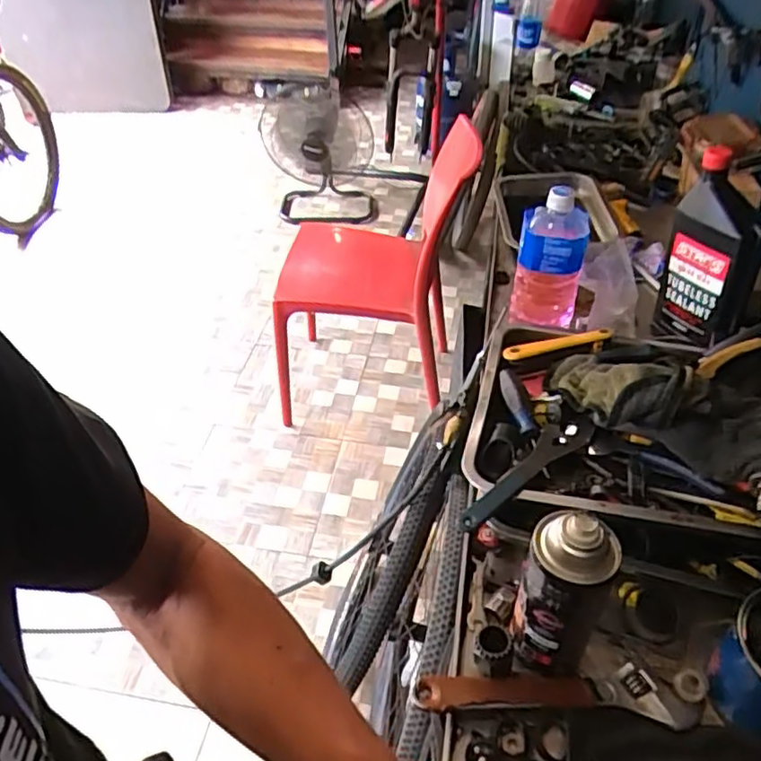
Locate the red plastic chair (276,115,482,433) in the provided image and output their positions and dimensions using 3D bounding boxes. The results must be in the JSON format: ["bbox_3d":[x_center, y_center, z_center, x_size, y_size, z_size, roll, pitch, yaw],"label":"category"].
[{"bbox_3d":[-0.011,-0.298,1.905,0.537,0.752,0.551,5,43,6],"label":"red plastic chair"}]

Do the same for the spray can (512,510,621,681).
[{"bbox_3d":[0.143,0.170,0.518,0.066,0.179,0.063,7,44,10],"label":"spray can"}]

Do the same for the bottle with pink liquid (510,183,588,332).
[{"bbox_3d":[0.216,-0.153,0.835,0.080,0.182,0.073,11,43,12],"label":"bottle with pink liquid"}]

